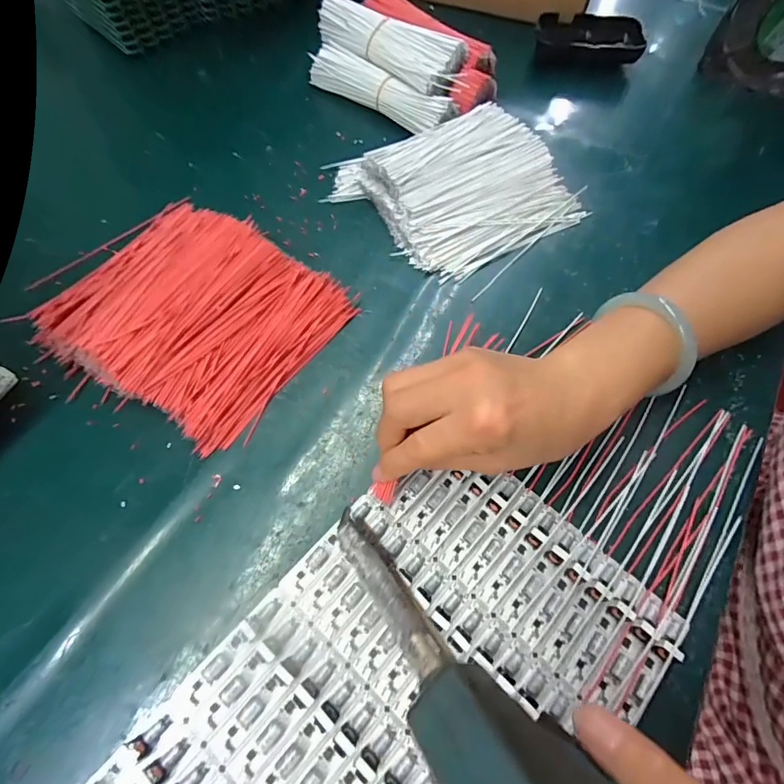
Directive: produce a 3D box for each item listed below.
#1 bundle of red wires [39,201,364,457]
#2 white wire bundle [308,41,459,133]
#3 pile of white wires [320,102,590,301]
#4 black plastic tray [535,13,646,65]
[{"bbox_3d":[-0.145,-0.061,0.320,0.180,0.030,0.154,31,68,12],"label":"bundle of red wires"},{"bbox_3d":[-0.013,-0.287,0.424,0.151,0.037,0.031,35,69,13],"label":"white wire bundle"},{"bbox_3d":[0.061,-0.179,0.378,0.161,0.029,0.165,-37,72,-17],"label":"pile of white wires"},{"bbox_3d":[0.203,-0.367,0.457,0.107,0.019,0.060,6,65,-3],"label":"black plastic tray"}]

